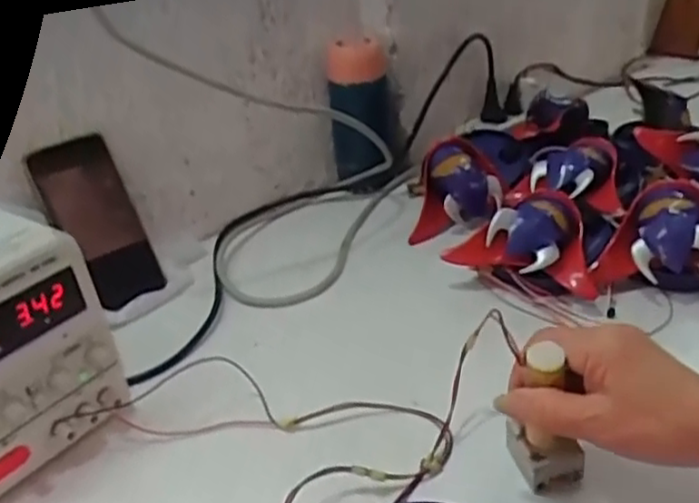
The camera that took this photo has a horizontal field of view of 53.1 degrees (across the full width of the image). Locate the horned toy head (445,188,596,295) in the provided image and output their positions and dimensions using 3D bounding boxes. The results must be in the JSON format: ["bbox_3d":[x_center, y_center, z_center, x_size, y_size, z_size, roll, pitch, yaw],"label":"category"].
[{"bbox_3d":[0.162,-0.007,0.614,0.122,0.073,0.077,13,36,33],"label":"horned toy head"}]

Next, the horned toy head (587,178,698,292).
[{"bbox_3d":[0.270,-0.004,0.591,0.128,0.078,0.085,0,30,14],"label":"horned toy head"}]

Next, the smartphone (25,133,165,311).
[{"bbox_3d":[-0.238,-0.027,0.659,0.072,0.156,0.014,-24,14,-11],"label":"smartphone"}]

